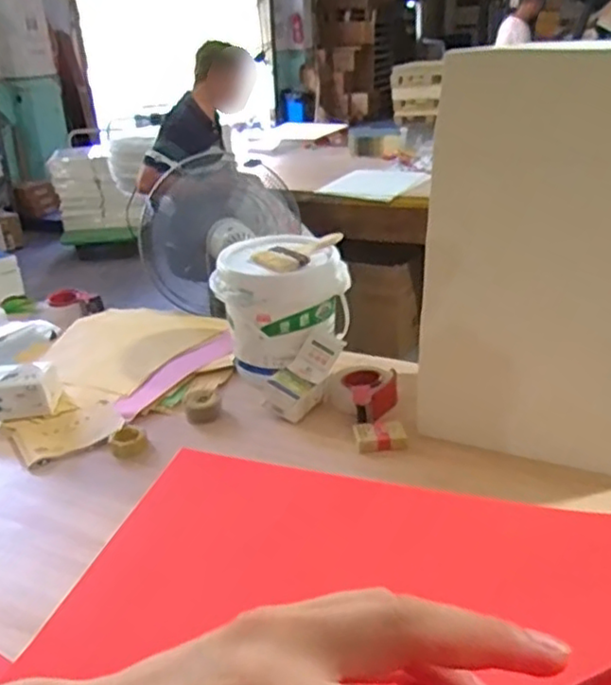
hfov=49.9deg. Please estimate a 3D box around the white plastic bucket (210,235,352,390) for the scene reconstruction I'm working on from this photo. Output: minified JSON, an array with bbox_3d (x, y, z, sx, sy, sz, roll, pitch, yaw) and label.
[{"bbox_3d":[-0.054,-0.074,1.392,0.245,0.235,0.235,-2,25,1],"label":"white plastic bucket"}]

